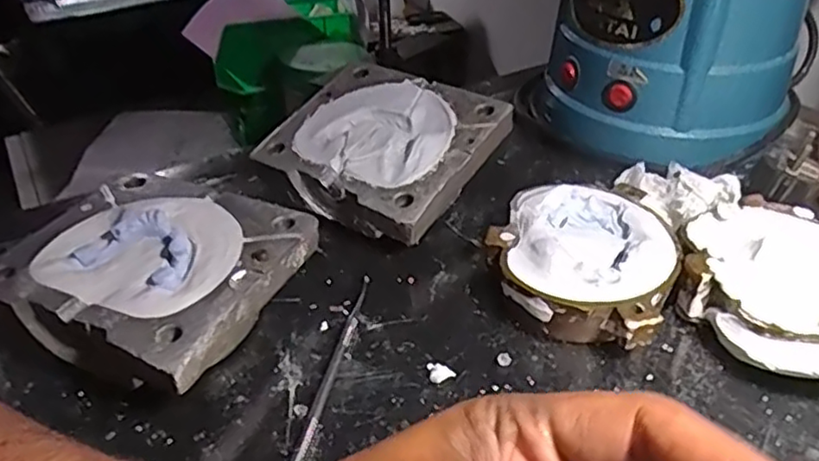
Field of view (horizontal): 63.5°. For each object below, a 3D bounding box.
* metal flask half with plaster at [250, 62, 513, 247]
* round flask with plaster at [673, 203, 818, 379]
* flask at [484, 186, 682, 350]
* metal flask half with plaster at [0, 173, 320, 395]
[{"bbox_3d":[-0.016,-0.051,0.419,0.124,0.037,0.111,25,58,27],"label":"metal flask half with plaster"},{"bbox_3d":[0.185,0.032,0.329,0.094,0.035,0.111,0,37,1],"label":"round flask with plaster"},{"bbox_3d":[0.090,0.016,0.349,0.092,0.036,0.097,0,37,0],"label":"flask"},{"bbox_3d":[-0.126,0.025,0.330,0.126,0.046,0.116,16,40,21],"label":"metal flask half with plaster"}]

